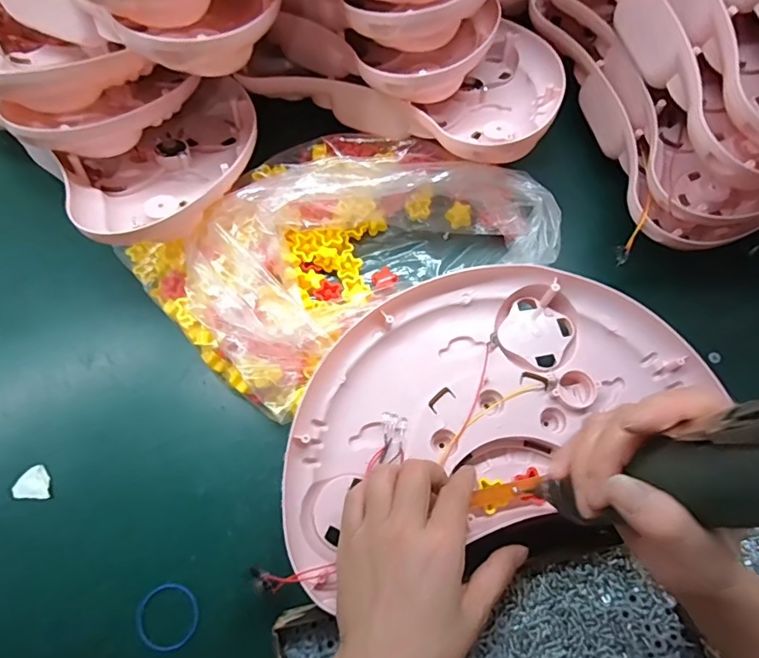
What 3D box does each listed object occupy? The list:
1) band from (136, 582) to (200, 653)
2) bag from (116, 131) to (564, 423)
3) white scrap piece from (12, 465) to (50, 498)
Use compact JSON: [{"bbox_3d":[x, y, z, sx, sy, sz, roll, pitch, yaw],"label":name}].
[{"bbox_3d":[-0.161,0.219,0.370,0.043,0.004,0.047,1,62,-3],"label":"band"},{"bbox_3d":[-0.036,-0.081,0.444,0.331,0.072,0.212,-30,73,-12],"label":"bag"},{"bbox_3d":[-0.284,0.126,0.397,0.027,0.004,0.026,-12,70,-6],"label":"white scrap piece"}]

